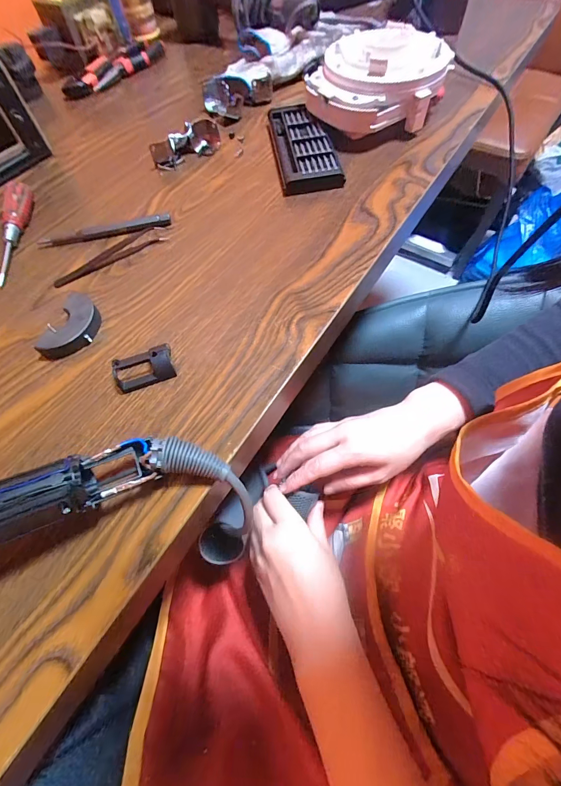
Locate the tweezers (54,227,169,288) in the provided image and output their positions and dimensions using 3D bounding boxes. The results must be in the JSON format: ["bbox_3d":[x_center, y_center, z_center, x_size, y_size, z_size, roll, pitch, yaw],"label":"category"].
[{"bbox_3d":[-0.171,-0.139,0.341,0.117,0.008,0.020,-31,64,-13],"label":"tweezers"}]

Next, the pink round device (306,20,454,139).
[{"bbox_3d":[0.110,-0.374,0.405,0.153,0.056,0.134,28,67,17],"label":"pink round device"}]

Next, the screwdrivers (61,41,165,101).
[{"bbox_3d":[-0.263,-0.516,0.542,0.053,0.027,0.188,37,70,20],"label":"screwdrivers"}]

